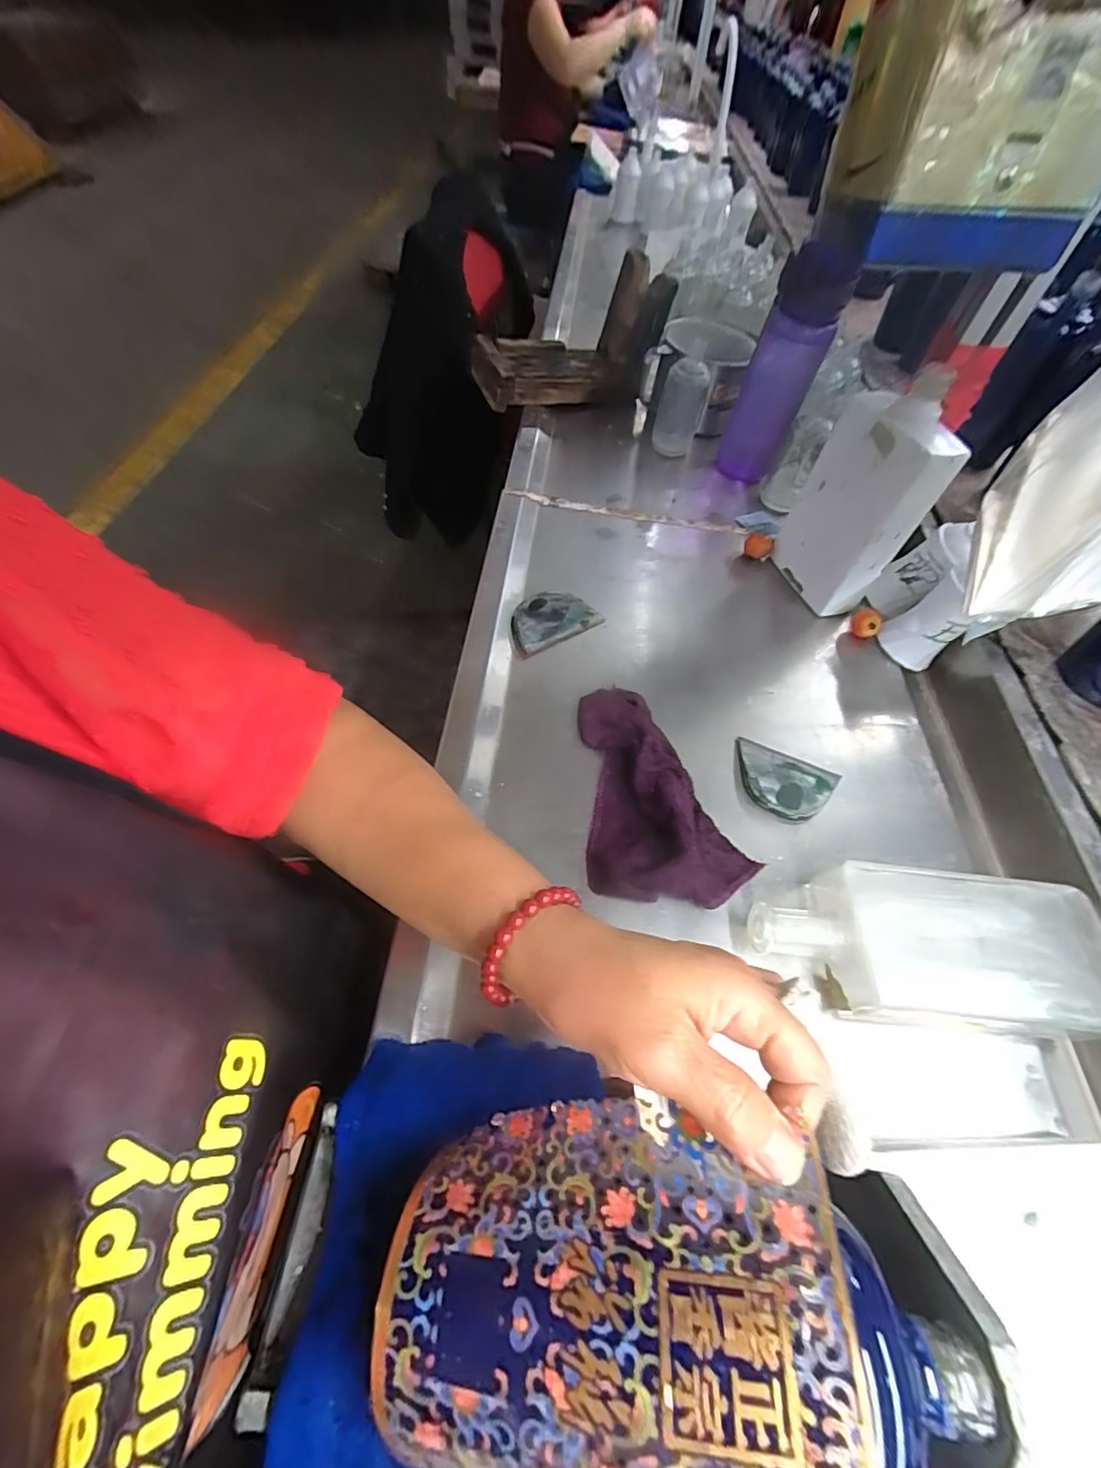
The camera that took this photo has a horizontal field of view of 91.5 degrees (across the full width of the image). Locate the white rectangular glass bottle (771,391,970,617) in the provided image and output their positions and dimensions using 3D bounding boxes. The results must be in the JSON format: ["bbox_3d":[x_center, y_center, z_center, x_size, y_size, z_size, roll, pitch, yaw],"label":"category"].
[{"bbox_3d":[0.295,-0.217,0.519,0.056,0.178,0.111,-13,58,-12],"label":"white rectangular glass bottle"}]

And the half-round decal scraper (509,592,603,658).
[{"bbox_3d":[-0.001,-0.109,0.512,0.091,0.016,0.053,-30,63,-22],"label":"half-round decal scraper"}]

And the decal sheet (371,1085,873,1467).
[{"bbox_3d":[0.018,0.188,0.173,0.142,0.026,0.112,-4,48,13],"label":"decal sheet"}]

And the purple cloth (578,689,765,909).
[{"bbox_3d":[0.082,0.037,0.409,0.114,0.035,0.181,-1,56,-5],"label":"purple cloth"}]

